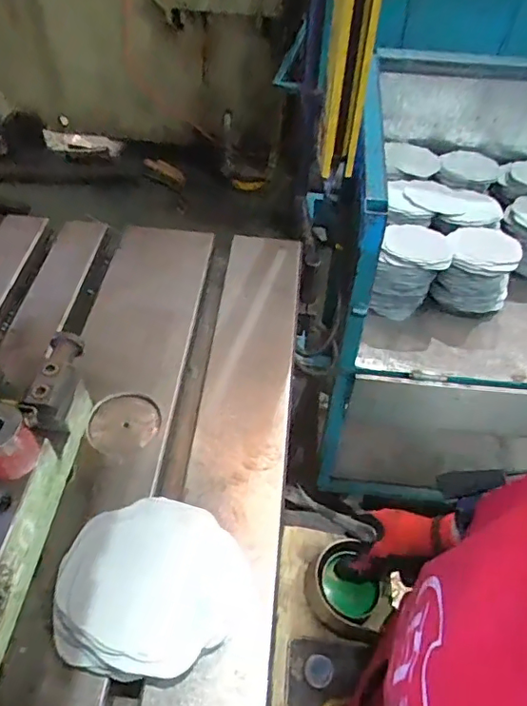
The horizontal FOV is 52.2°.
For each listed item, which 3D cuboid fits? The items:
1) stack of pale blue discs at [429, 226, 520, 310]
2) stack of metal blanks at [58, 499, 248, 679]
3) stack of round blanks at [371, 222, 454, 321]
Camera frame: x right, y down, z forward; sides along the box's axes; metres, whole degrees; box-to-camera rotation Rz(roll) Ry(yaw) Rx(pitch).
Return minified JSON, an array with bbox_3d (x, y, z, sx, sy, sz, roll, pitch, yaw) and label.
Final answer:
[{"bbox_3d":[0.476,-0.188,1.212,0.173,0.132,0.143,12,51,8],"label":"stack of pale blue discs"},{"bbox_3d":[-0.105,0.222,0.520,0.167,0.042,0.162,12,51,9],"label":"stack of metal blanks"},{"bbox_3d":[0.330,-0.180,1.230,0.148,0.174,0.147,12,51,8],"label":"stack of round blanks"}]

